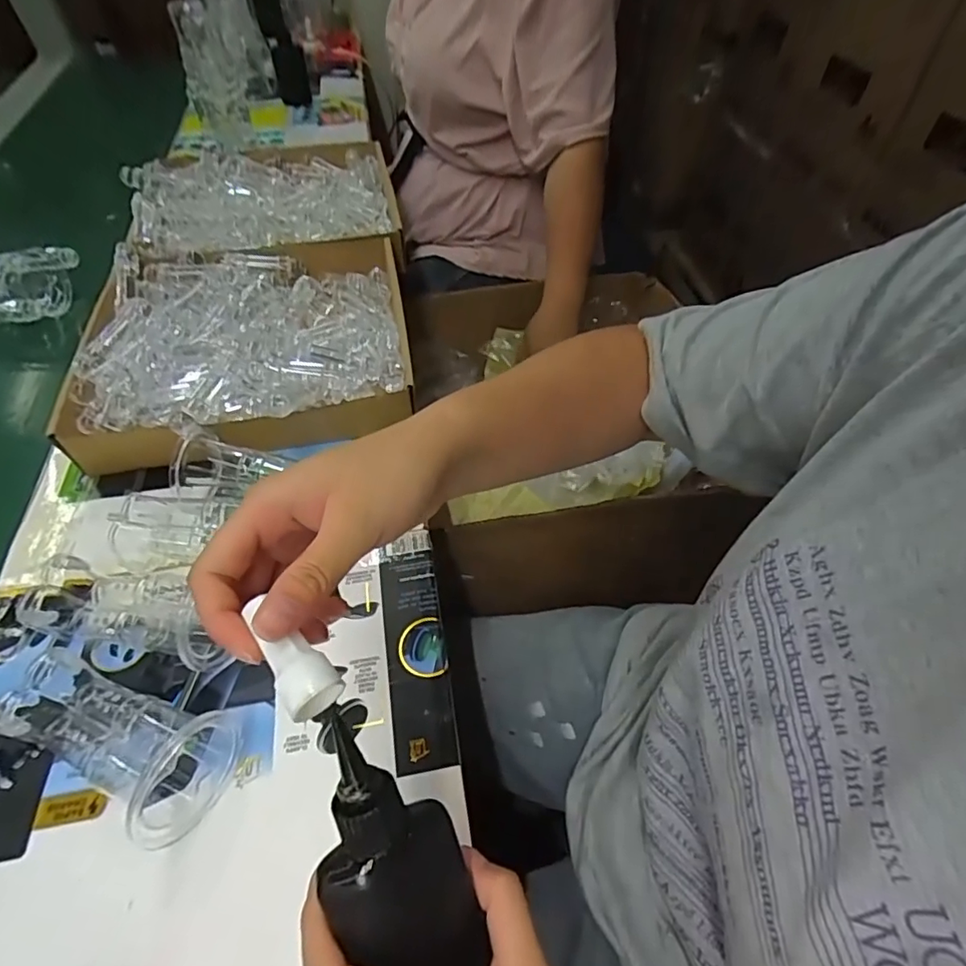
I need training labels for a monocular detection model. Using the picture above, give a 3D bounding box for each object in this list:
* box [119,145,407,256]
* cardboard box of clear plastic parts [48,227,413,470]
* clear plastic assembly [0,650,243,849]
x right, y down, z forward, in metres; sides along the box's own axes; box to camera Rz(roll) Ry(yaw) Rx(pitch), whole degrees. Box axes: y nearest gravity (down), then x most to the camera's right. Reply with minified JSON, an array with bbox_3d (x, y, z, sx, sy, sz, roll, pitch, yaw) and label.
[{"bbox_3d":[-0.285,-0.379,0.736,0.323,0.058,0.292,-13,52,-9],"label":"box"},{"bbox_3d":[-0.234,-0.150,0.558,0.302,0.072,0.301,-9,52,-6],"label":"cardboard box of clear plastic parts"},{"bbox_3d":[-0.223,0.154,0.338,0.140,0.049,0.070,20,54,16],"label":"clear plastic assembly"}]

